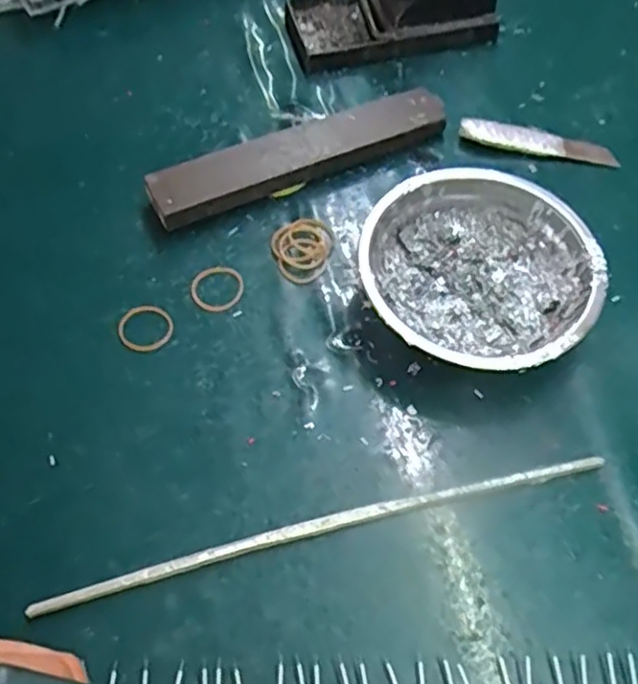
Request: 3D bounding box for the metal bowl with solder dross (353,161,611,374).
[{"bbox_3d":[0.087,-0.035,0.372,0.123,0.042,0.123,0,61,0],"label":"metal bowl with solder dross"}]

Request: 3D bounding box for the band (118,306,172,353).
[{"bbox_3d":[-0.098,-0.008,0.379,0.031,0.004,0.030,0,61,0],"label":"band"}]

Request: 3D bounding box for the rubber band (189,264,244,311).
[{"bbox_3d":[-0.059,-0.032,0.392,0.031,0.004,0.030,-26,64,-14],"label":"rubber band"}]

